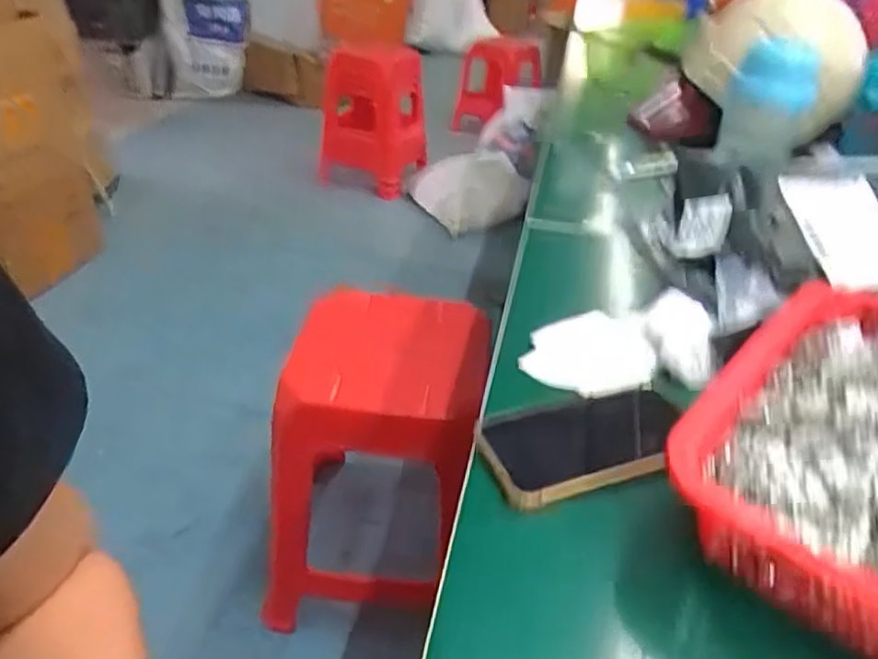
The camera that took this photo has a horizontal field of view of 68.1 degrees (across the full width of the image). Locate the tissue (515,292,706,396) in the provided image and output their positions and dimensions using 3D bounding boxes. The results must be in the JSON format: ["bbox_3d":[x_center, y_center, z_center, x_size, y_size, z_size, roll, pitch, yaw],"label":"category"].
[{"bbox_3d":[0.138,0.009,0.508,0.141,0.045,0.081,-1,34,-10],"label":"tissue"}]

